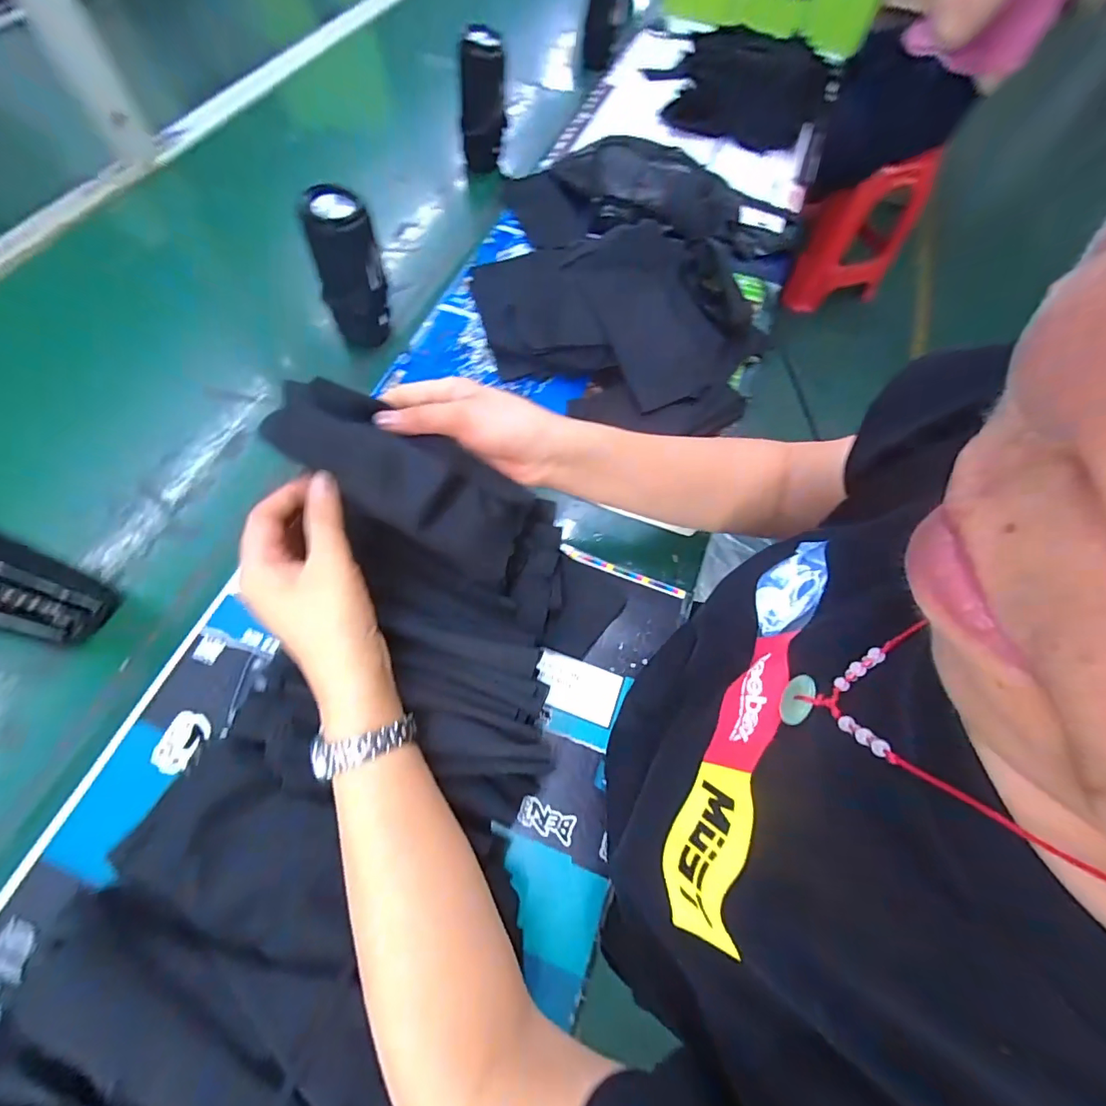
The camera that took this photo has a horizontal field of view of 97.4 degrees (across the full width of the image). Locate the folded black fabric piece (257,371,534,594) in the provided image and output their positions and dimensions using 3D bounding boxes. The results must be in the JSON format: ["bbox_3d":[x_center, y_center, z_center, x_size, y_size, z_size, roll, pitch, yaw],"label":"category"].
[{"bbox_3d":[-0.096,-0.052,0.328,0.178,0.033,0.071,32,64,-20],"label":"folded black fabric piece"}]

